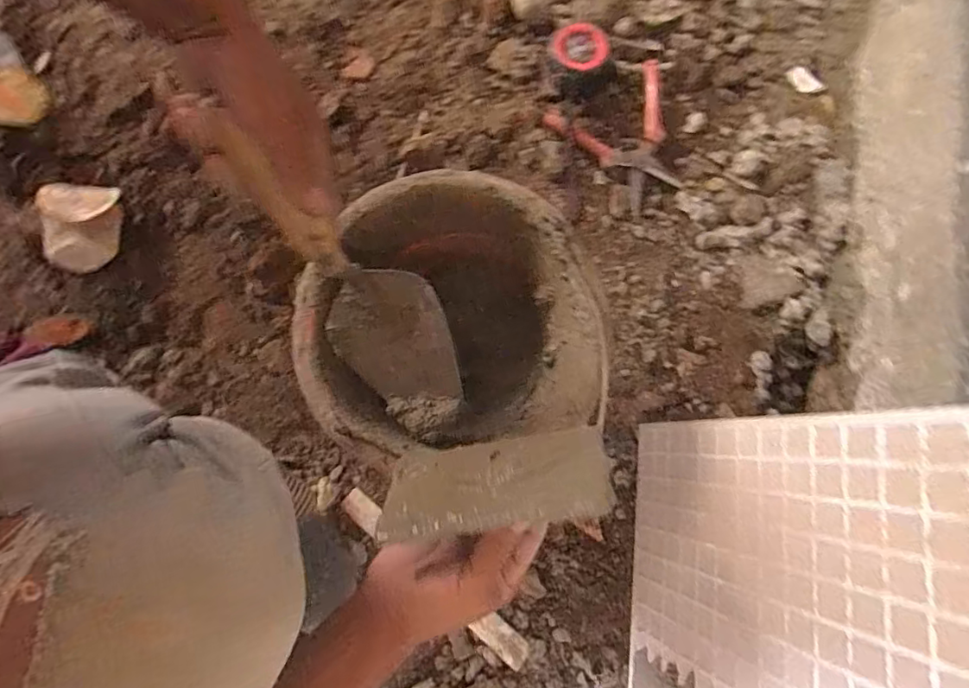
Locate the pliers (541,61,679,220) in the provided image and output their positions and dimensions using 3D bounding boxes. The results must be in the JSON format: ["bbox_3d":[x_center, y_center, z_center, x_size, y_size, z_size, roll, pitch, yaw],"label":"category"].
[{"bbox_3d":[0.167,-0.231,0.625,0.148,0.019,0.142,-30,81,-6],"label":"pliers"}]

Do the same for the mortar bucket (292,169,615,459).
[{"bbox_3d":[-0.033,-0.017,0.510,0.238,0.176,0.225,0,80,0],"label":"mortar bucket"}]

